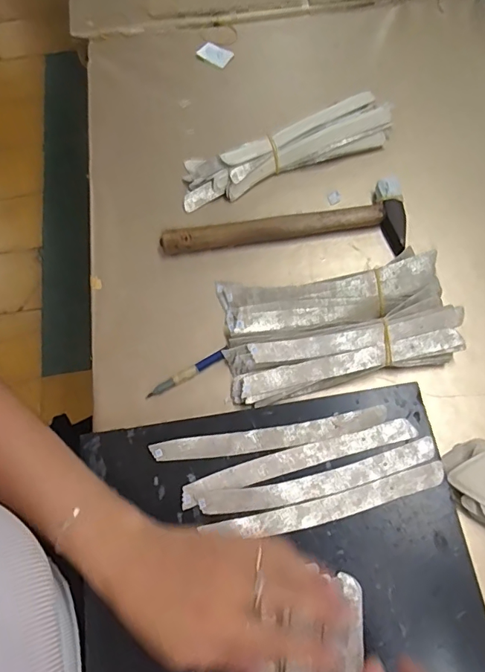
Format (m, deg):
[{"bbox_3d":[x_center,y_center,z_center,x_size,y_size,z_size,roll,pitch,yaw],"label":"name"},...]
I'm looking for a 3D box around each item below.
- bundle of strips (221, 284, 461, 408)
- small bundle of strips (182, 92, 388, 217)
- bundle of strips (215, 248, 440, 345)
[{"bbox_3d":[0.095,0.011,0.423,0.215,0.029,0.066,-13,70,-2],"label":"bundle of strips"},{"bbox_3d":[0.046,-0.209,0.506,0.249,0.035,0.065,-19,70,-4],"label":"small bundle of strips"},{"bbox_3d":[0.085,-0.036,0.442,0.209,0.026,0.068,-8,70,0],"label":"bundle of strips"}]

